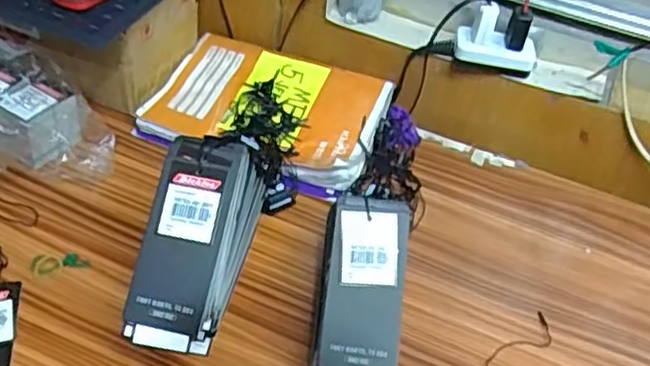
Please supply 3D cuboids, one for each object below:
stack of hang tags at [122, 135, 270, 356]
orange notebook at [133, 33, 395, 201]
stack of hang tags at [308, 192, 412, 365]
[{"bbox_3d":[-0.087,0.040,0.459,0.056,0.107,0.151,12,45,5],"label":"stack of hang tags"},{"bbox_3d":[-0.051,-0.069,0.628,0.204,0.026,0.148,20,46,13],"label":"orange notebook"},{"bbox_3d":[0.024,0.074,0.449,0.055,0.037,0.128,8,75,1],"label":"stack of hang tags"}]

